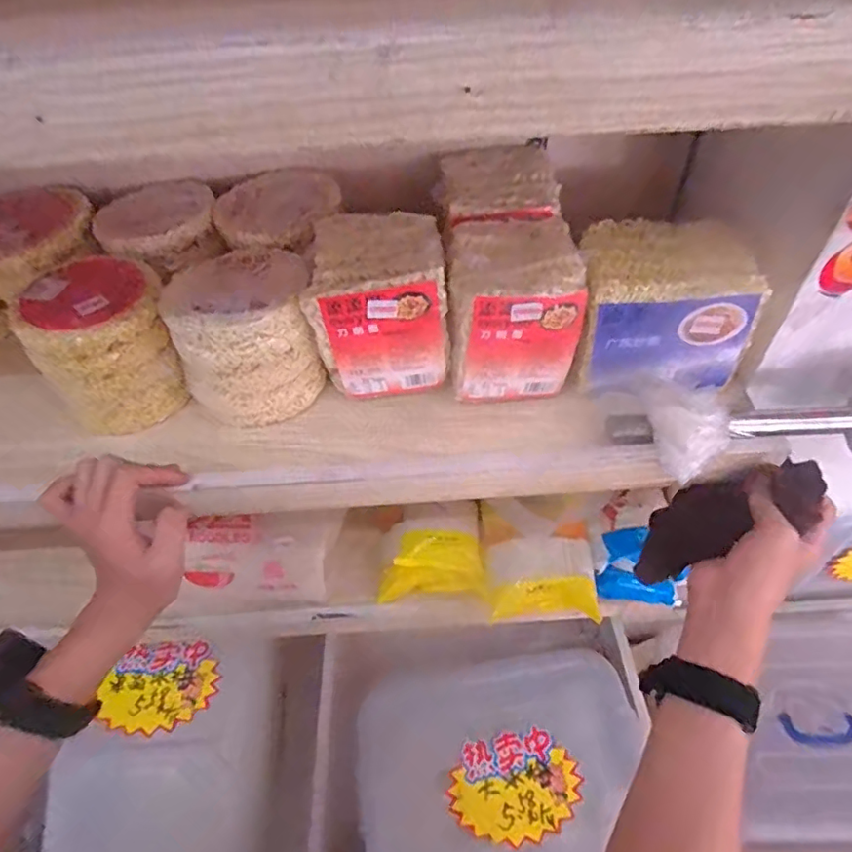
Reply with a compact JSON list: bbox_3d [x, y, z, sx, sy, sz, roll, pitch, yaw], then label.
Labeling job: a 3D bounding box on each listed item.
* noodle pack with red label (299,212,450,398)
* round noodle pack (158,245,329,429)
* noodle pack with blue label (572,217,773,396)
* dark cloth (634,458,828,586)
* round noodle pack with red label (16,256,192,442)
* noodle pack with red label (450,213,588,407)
[{"bbox_3d":[-0.040,-0.104,0.468,0.105,0.110,0.098,-6,48,-3],"label":"noodle pack with red label"},{"bbox_3d":[-0.150,-0.070,0.466,0.107,0.119,0.100,-1,48,1],"label":"round noodle pack"},{"bbox_3d":[0.195,-0.105,0.462,0.127,0.087,0.122,5,48,7],"label":"noodle pack with blue label"},{"bbox_3d":[0.244,0.079,0.458,0.165,0.039,0.054,-36,43,24],"label":"dark cloth"},{"bbox_3d":[-0.266,-0.069,0.463,0.098,0.109,0.095,-24,51,-18],"label":"round noodle pack with red label"},{"bbox_3d":[0.071,-0.102,0.466,0.101,0.111,0.115,-1,48,1],"label":"noodle pack with red label"}]

